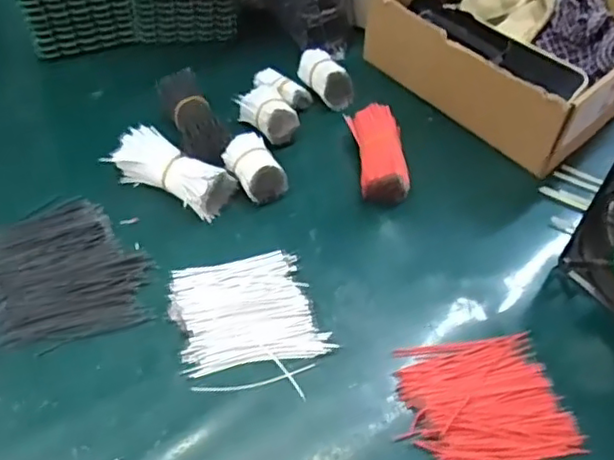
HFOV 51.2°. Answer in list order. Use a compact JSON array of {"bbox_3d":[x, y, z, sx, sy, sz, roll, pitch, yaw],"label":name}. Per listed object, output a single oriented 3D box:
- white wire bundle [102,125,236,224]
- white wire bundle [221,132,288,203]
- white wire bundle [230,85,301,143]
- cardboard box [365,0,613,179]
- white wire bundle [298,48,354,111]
[{"bbox_3d":[-0.107,-0.047,0.509,0.094,0.030,0.041,25,54,15],"label":"white wire bundle"},{"bbox_3d":[-0.043,-0.050,0.519,0.033,0.030,0.050,-28,59,-24],"label":"white wire bundle"},{"bbox_3d":[-0.034,-0.099,0.563,0.042,0.035,0.055,-24,57,-21],"label":"white wire bundle"},{"bbox_3d":[0.185,-0.175,0.594,0.216,0.086,0.171,39,58,22],"label":"cardboard box"},{"bbox_3d":[0.016,-0.141,0.591,0.028,0.028,0.062,-27,58,-23],"label":"white wire bundle"}]

